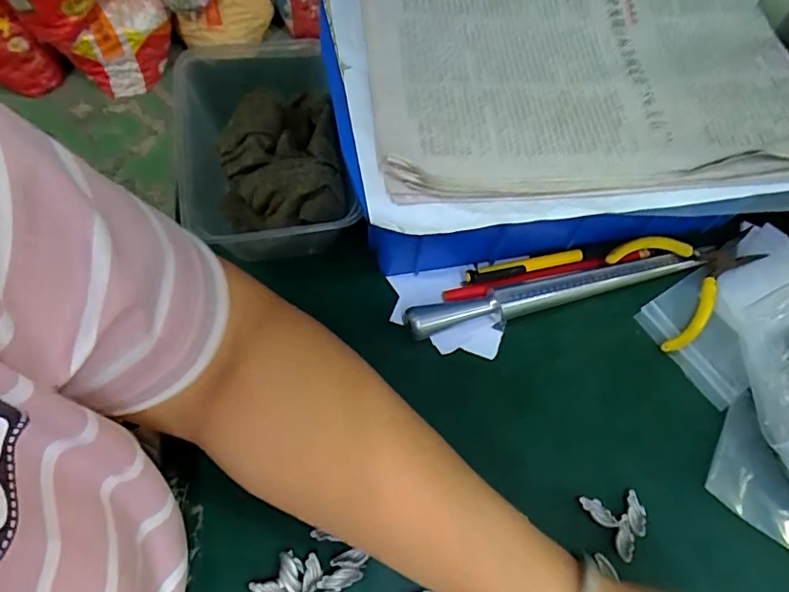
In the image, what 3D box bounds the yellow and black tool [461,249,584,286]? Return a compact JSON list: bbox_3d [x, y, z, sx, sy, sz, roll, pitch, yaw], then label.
[{"bbox_3d":[0.091,-0.021,0.374,0.089,0.011,0.011,-14,64,-9],"label":"yellow and black tool"}]

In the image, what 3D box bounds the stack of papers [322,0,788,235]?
[{"bbox_3d":[0.108,-0.144,0.334,0.278,0.023,0.208,-8,63,-6],"label":"stack of papers"}]

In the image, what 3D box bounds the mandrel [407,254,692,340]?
[{"bbox_3d":[0.109,-0.002,0.367,0.207,0.022,0.019,-14,64,-9],"label":"mandrel"}]

